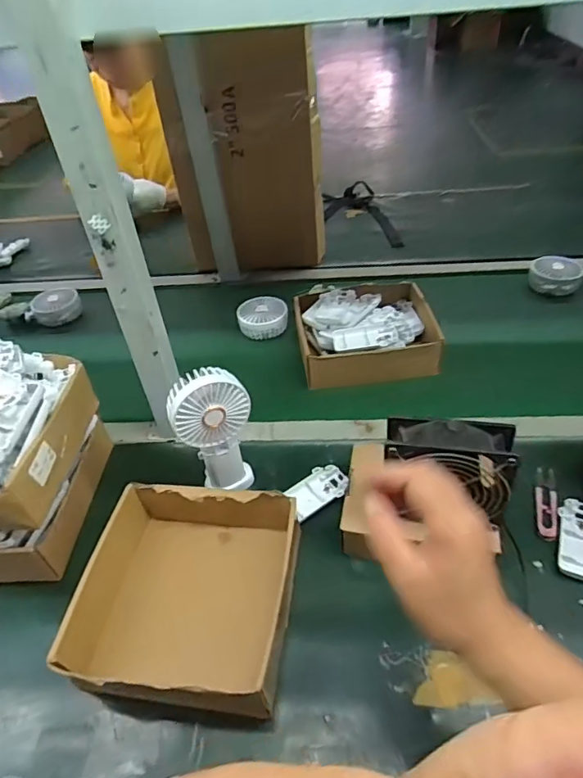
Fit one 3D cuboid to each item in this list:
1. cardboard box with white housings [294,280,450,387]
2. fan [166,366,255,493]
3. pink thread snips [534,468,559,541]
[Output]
[{"bbox_3d":[0.122,-0.093,0.841,0.212,0.087,0.178,-6,43,0],"label":"cardboard box with white housings"},{"bbox_3d":[-0.087,0.060,0.586,0.083,0.181,0.039,-20,45,-14],"label":"fan"},{"bbox_3d":[0.303,0.135,0.594,0.025,0.014,0.104,12,46,18],"label":"pink thread snips"}]

